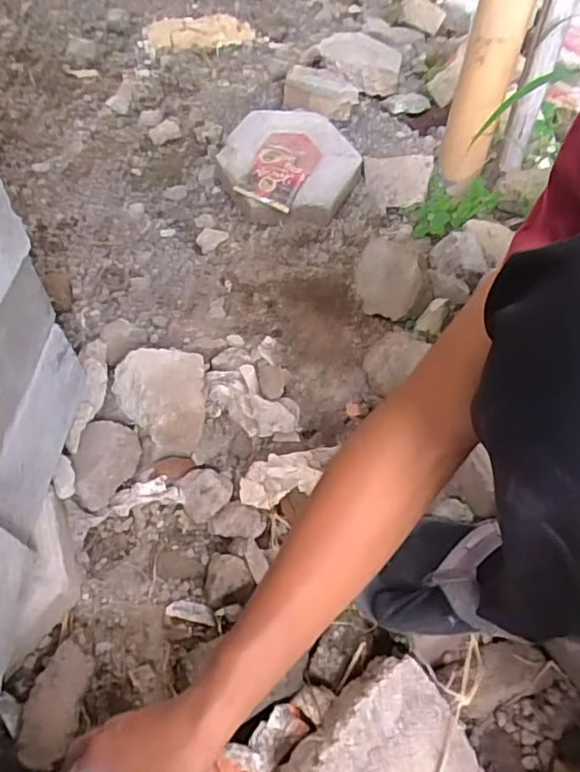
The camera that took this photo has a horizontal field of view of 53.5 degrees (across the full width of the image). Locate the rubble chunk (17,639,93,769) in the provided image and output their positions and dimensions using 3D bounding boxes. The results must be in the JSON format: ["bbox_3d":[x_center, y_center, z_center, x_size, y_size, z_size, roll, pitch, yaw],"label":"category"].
[{"bbox_3d":[-0.199,0.272,0.493,0.043,0.030,0.090,9,54,3],"label":"rubble chunk"}]

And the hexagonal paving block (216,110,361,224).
[{"bbox_3d":[-0.001,-0.348,0.915,0.214,0.084,0.209,-16,57,-15],"label":"hexagonal paving block"}]

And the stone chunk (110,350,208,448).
[{"bbox_3d":[-0.147,0.011,0.648,0.100,0.071,0.110,-4,55,-7],"label":"stone chunk"}]

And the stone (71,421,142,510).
[{"bbox_3d":[-0.203,0.084,0.643,0.069,0.040,0.099,-7,55,-9],"label":"stone"}]

